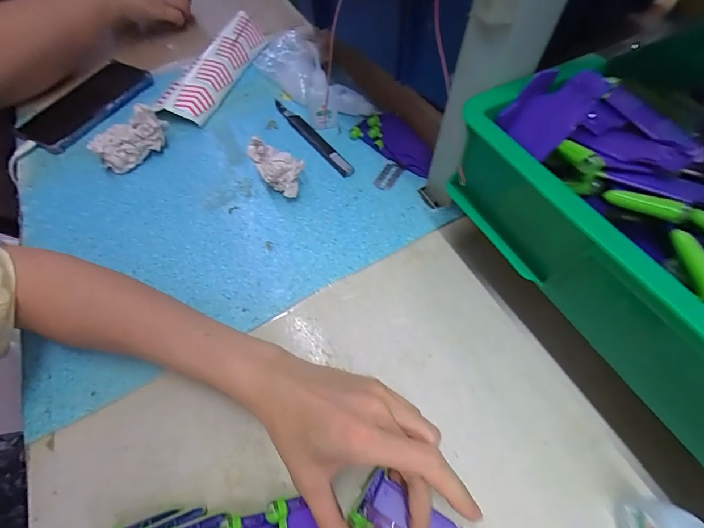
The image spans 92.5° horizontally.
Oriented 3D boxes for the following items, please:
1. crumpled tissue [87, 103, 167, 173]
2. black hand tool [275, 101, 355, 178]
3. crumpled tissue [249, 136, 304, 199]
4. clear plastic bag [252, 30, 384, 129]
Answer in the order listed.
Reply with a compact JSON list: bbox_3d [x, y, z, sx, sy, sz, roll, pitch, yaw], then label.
[{"bbox_3d":[-0.255,-0.141,0.392,0.078,0.053,0.032,-32,64,-17],"label":"crumpled tissue"},{"bbox_3d":[-0.049,-0.159,0.424,0.018,0.014,0.163,-34,65,-18],"label":"black hand tool"},{"bbox_3d":[-0.082,-0.100,0.355,0.054,0.054,0.032,15,61,9],"label":"crumpled tissue"},{"bbox_3d":[-0.057,-0.251,0.459,0.072,0.058,0.218,-35,65,-18],"label":"clear plastic bag"}]

